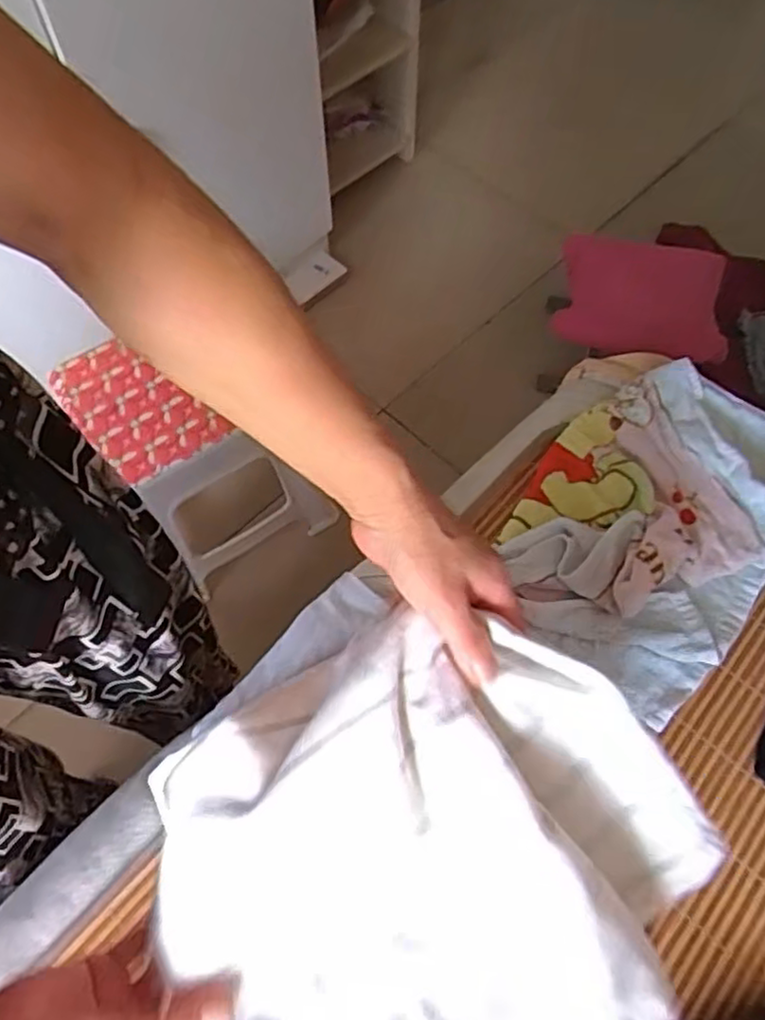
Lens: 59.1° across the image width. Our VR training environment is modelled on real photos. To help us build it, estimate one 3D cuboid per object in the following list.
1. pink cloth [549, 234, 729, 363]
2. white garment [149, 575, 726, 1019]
[{"bbox_3d":[0.456,-0.370,1.190,0.306,0.113,0.197,18,65,11],"label":"pink cloth"},{"bbox_3d":[0.013,0.196,0.332,0.276,0.062,0.276,0,73,0],"label":"white garment"}]

